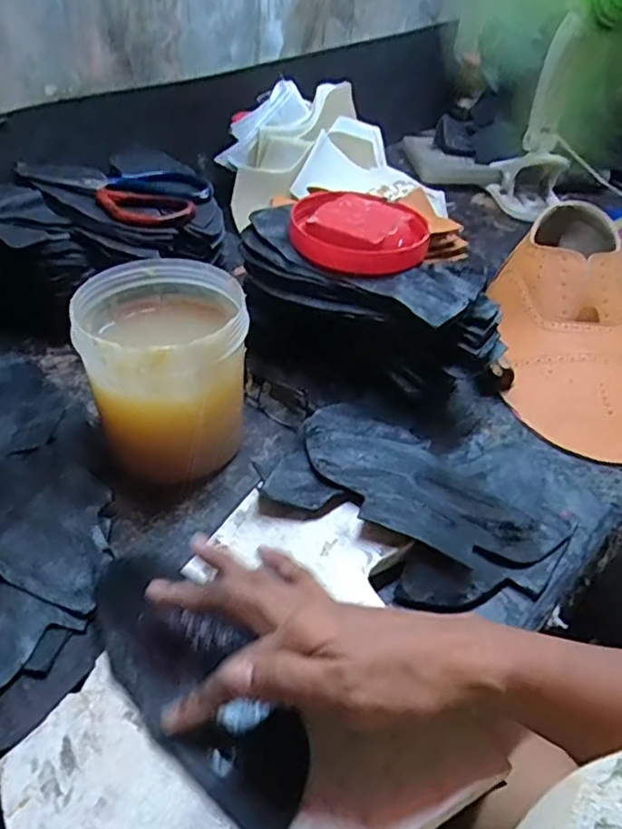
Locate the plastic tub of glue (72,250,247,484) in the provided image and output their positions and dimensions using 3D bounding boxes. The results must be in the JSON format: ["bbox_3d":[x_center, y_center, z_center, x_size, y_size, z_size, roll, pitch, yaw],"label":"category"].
[{"bbox_3d":[-0.109,-0.036,0.483,0.111,0.116,0.116,2,39,-2],"label":"plastic tub of glue"}]

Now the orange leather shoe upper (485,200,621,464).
[{"bbox_3d":[0.272,-0.089,0.611,0.187,0.096,0.302,11,39,9],"label":"orange leather shoe upper"}]

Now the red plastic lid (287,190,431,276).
[{"bbox_3d":[0.042,-0.161,0.563,0.118,0.026,0.114,2,39,-2],"label":"red plastic lid"}]

